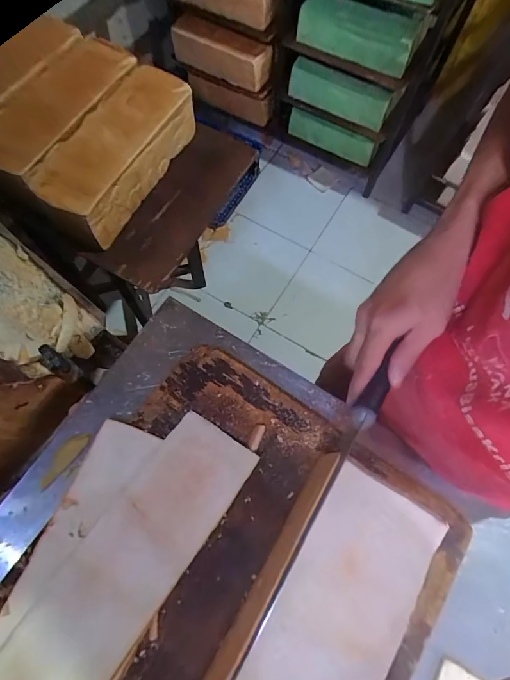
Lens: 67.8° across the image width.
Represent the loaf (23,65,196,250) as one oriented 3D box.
[{"bbox_3d":[-0.284,-0.396,0.789,0.143,0.147,0.396,27,71,9],"label":"loaf"}]

